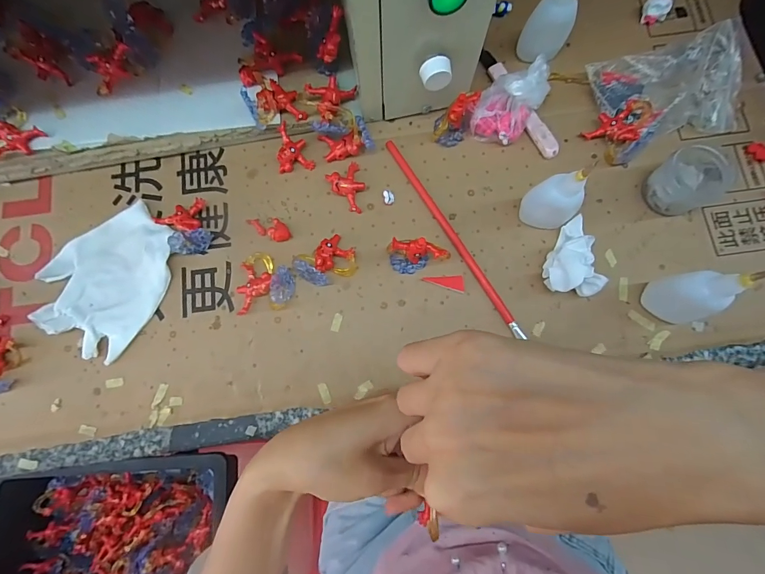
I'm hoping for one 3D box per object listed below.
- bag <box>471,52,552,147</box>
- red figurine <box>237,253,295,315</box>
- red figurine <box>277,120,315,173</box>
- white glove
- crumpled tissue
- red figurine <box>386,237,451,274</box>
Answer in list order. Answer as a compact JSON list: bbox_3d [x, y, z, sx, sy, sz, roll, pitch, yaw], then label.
[{"bbox_3d":[0.121,-0.175,0.363,0.050,0.044,0.072,34,82,7],"label":"bag"},{"bbox_3d":[-0.109,-0.006,0.349,0.051,0.028,0.054,-8,80,0],"label":"red figurine"},{"bbox_3d":[-0.084,-0.135,0.373,0.033,0.015,0.042,2,80,1],"label":"red figurine"},{"bbox_3d":[-0.254,-0.010,0.354,0.107,0.008,0.132,38,83,7],"label":"white glove"},{"bbox_3d":[0.171,-0.031,0.342,0.050,0.039,0.079,11,80,4],"label":"crumpled tissue"},{"bbox_3d":[0.032,-0.026,0.341,0.053,0.049,0.022,1,80,1],"label":"red figurine"}]

